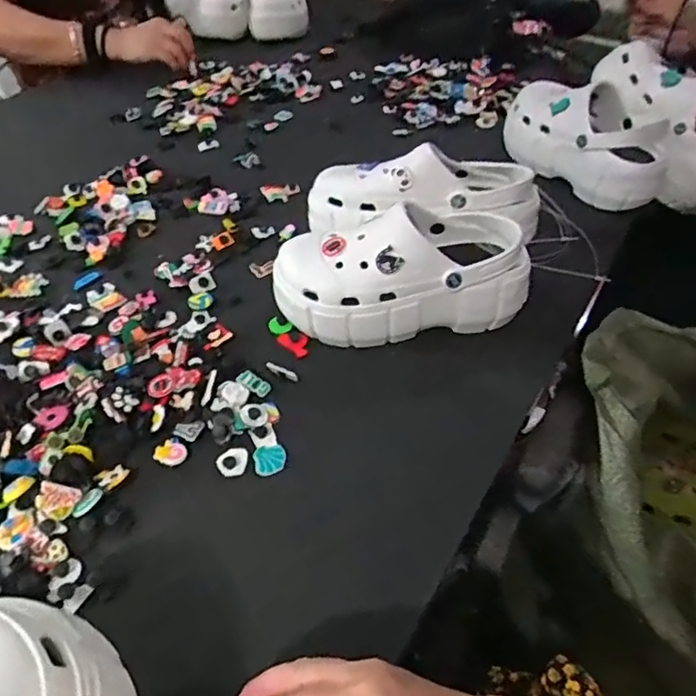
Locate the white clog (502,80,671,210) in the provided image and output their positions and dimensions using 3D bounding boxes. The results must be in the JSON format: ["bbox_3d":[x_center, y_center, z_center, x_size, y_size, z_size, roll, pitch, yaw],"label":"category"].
[{"bbox_3d":[0.325,-0.287,0.770,0.112,0.100,0.239,-30,54,-26],"label":"white clog"}]

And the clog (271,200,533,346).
[{"bbox_3d":[0.054,-0.078,0.558,0.251,0.100,0.102,-7,48,-8],"label":"clog"}]

